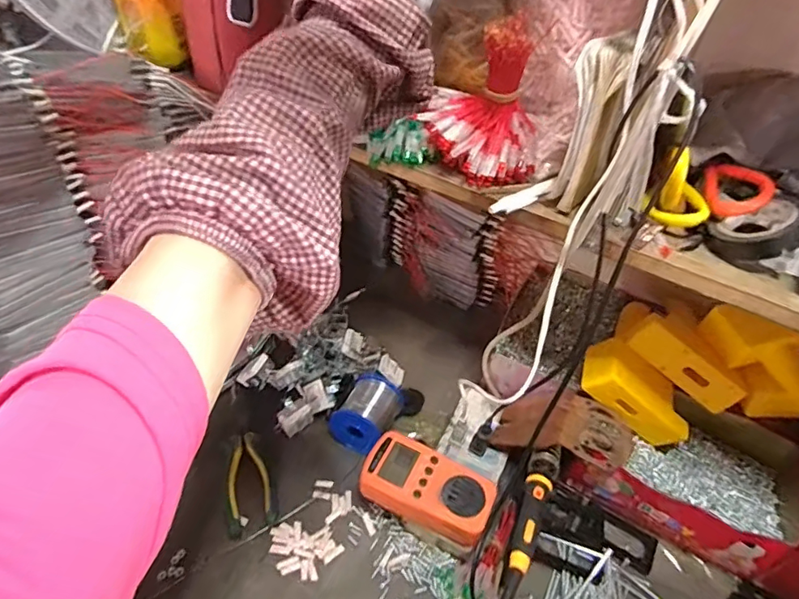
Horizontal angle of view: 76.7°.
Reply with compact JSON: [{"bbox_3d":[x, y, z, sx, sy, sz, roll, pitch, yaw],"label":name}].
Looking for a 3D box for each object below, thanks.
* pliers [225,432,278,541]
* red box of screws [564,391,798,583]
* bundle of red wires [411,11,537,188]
[{"bbox_3d":[-0.162,0.189,0.530,0.048,0.022,0.104,-12,47,-19],"label":"pliers"},{"bbox_3d":[0.321,0.181,0.555,0.212,0.091,0.164,28,47,21],"label":"red box of screws"},{"bbox_3d":[0.073,-0.167,0.427,0.089,0.118,0.063,-4,44,-12],"label":"bundle of red wires"}]

